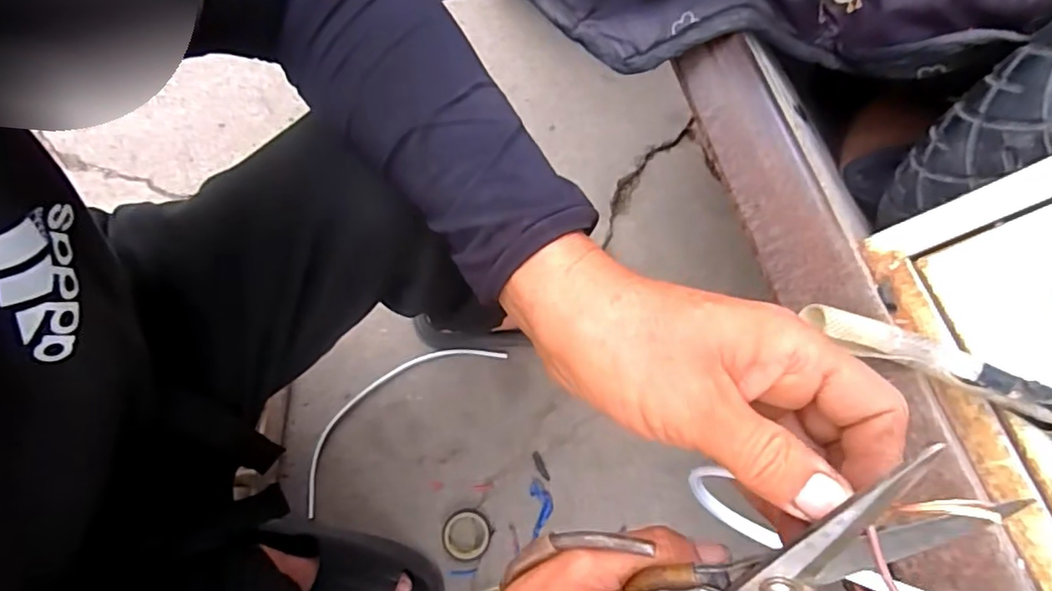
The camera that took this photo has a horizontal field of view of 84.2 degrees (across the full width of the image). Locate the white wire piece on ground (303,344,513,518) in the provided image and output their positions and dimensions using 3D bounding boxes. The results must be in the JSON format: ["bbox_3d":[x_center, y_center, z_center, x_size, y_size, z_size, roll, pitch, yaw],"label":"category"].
[{"bbox_3d":[-0.178,0.149,0.772,0.319,0.004,0.089,-38,79,-10],"label":"white wire piece on ground"}]

